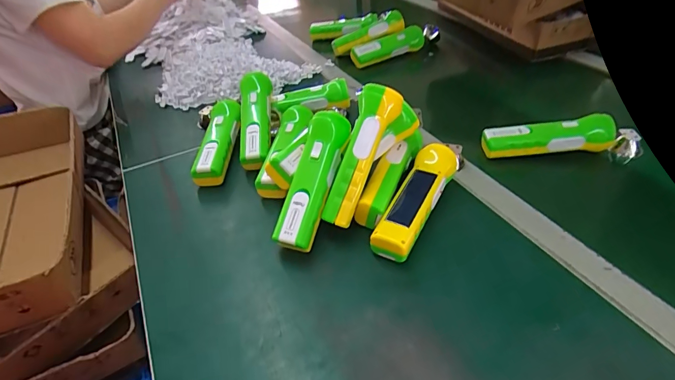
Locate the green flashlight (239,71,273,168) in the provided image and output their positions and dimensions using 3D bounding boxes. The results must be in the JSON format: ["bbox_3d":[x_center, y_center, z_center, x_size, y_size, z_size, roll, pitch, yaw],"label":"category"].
[{"bbox_3d":[-0.124,-0.109,0.600,0.051,0.048,0.170,-6,60,0],"label":"green flashlight"}]

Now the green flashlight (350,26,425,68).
[{"bbox_3d":[0.107,-0.315,0.874,0.180,0.042,0.056,-20,41,-16],"label":"green flashlight"}]

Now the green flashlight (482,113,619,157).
[{"bbox_3d":[0.293,-0.074,0.556,0.173,0.039,0.034,-5,39,2],"label":"green flashlight"}]

